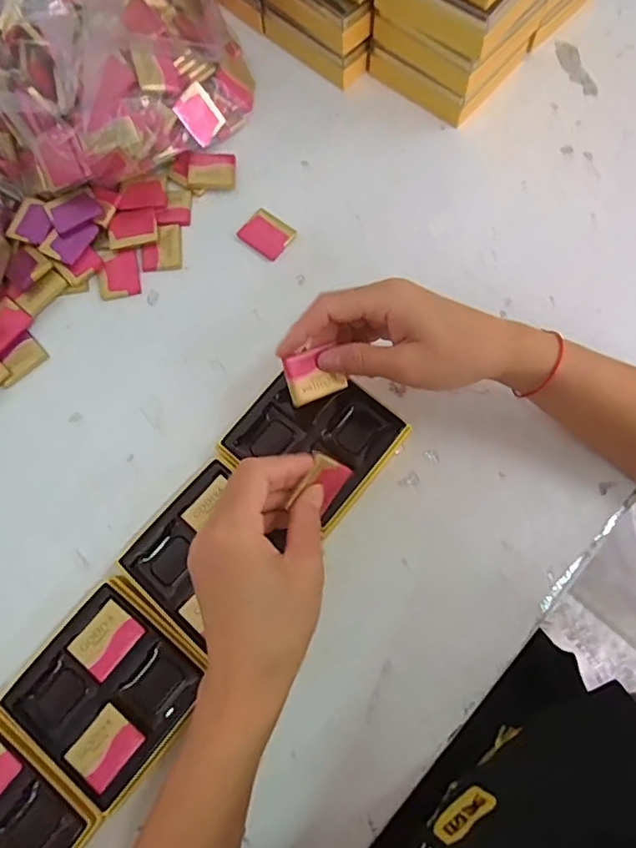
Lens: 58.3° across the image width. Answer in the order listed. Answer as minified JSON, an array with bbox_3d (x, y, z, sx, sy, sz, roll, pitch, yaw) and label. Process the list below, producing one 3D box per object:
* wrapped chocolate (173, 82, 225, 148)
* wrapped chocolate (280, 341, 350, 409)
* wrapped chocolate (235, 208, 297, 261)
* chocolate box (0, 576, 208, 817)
[{"bbox_3d":[-0.098,-0.258,0.475,0.032,0.040,0.004,-51,41,-5],"label":"wrapped chocolate"},{"bbox_3d":[-0.002,-0.033,0.371,0.040,0.010,0.032,-23,104,-19],"label":"wrapped chocolate"},{"bbox_3d":[-0.042,-0.155,0.465,0.041,0.005,0.036,38,78,12],"label":"wrapped chocolate"},{"bbox_3d":[-0.125,0.164,0.356,0.096,0.031,0.098,39,78,12],"label":"chocolate box"}]

